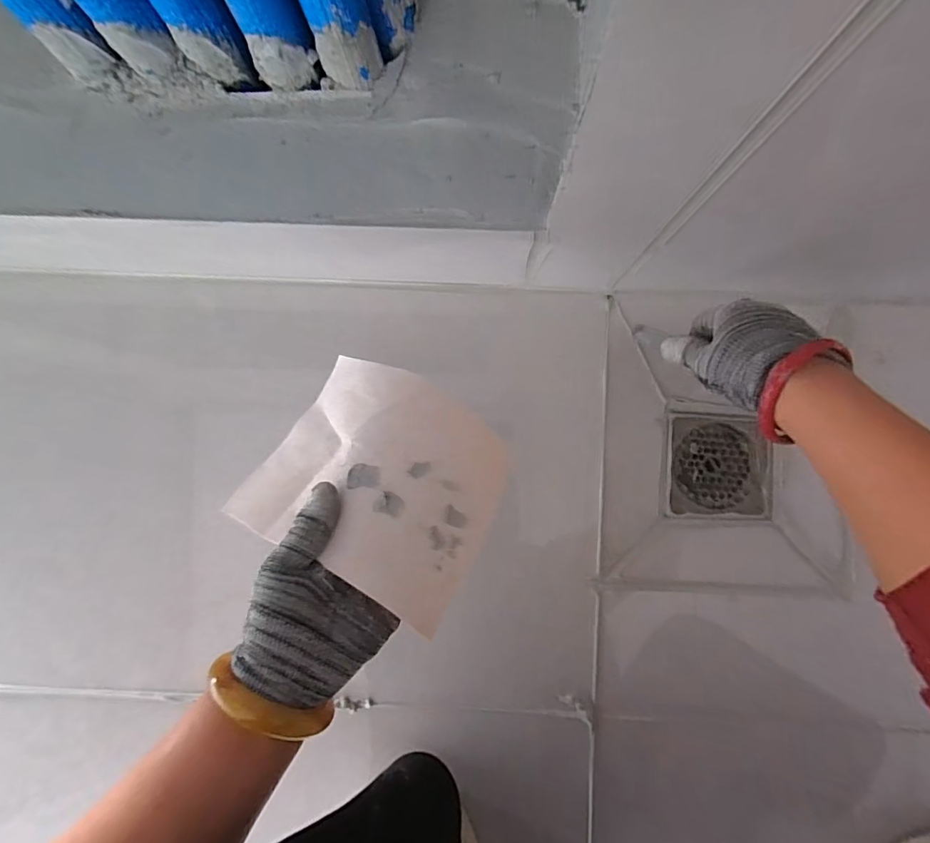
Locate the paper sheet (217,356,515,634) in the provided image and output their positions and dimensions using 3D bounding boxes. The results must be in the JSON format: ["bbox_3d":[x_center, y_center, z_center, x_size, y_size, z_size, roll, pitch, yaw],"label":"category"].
[{"bbox_3d":[-0.059,0.035,0.338,0.164,0.039,0.139,24,69,16],"label":"paper sheet"}]

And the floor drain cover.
[{"bbox_3d":[0.237,0.041,0.464,0.090,0.014,0.089,2,89,1],"label":"floor drain cover"}]

